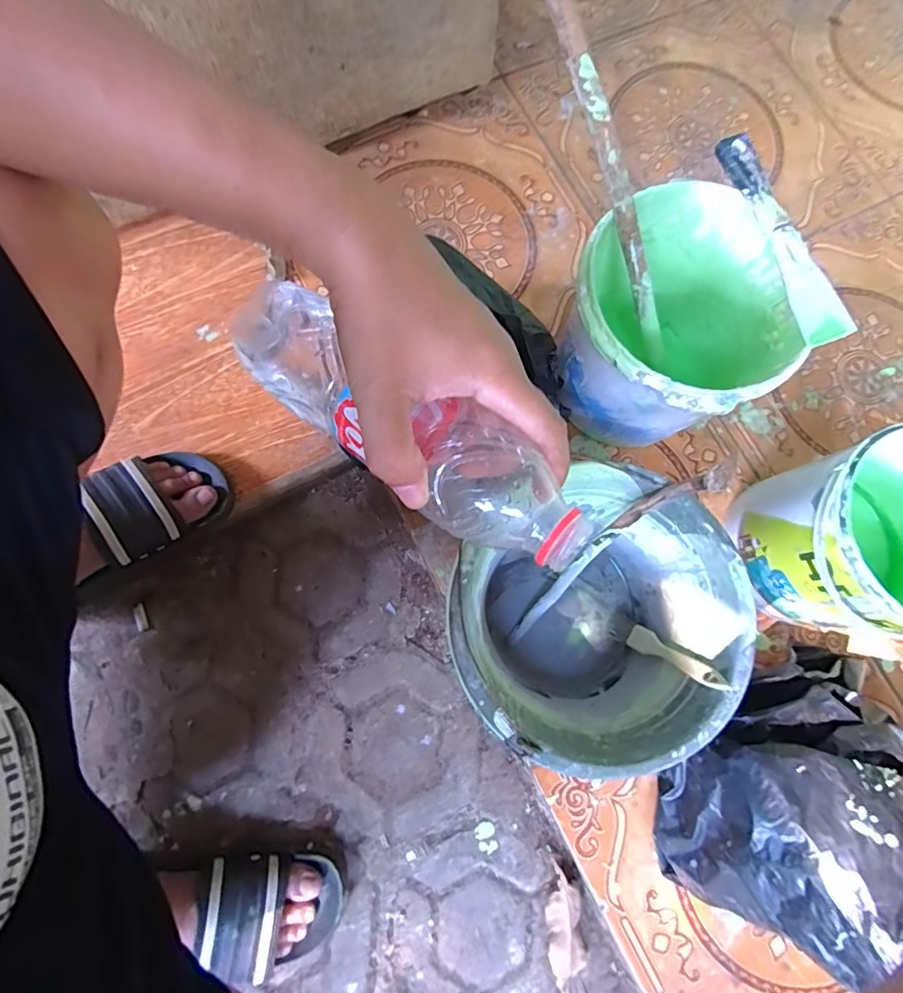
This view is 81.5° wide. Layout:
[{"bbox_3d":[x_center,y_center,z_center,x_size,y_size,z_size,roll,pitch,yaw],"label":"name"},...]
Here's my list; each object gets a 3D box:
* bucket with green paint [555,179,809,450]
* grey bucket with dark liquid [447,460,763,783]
[{"bbox_3d":[0.215,-0.162,0.554,0.205,0.205,0.198,0,79,-1],"label":"bucket with green paint"},{"bbox_3d":[0.124,0.119,0.511,0.237,0.191,0.218,0,79,-1],"label":"grey bucket with dark liquid"}]

